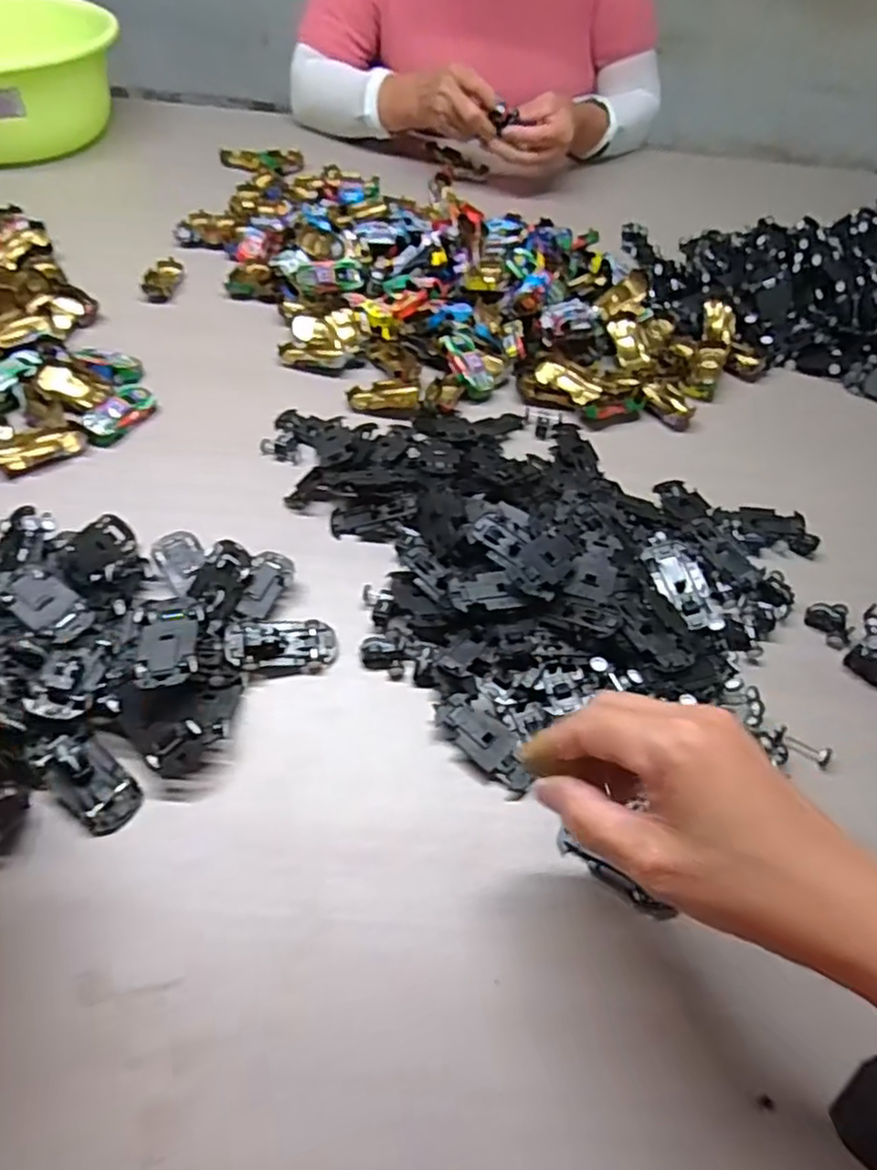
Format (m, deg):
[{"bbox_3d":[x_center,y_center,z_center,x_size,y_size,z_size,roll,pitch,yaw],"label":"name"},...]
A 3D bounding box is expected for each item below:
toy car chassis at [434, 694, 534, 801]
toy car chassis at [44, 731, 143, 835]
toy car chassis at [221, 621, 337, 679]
[{"bbox_3d":[0.027,0.091,0.398,0.035,0.010,0.066,-28,61,-23],"label":"toy car chassis"},{"bbox_3d":[-0.182,0.102,0.366,0.055,0.021,0.029,35,57,22],"label":"toy car chassis"},{"bbox_3d":[-0.096,0.037,0.429,0.065,0.018,0.033,-7,52,-10],"label":"toy car chassis"}]

